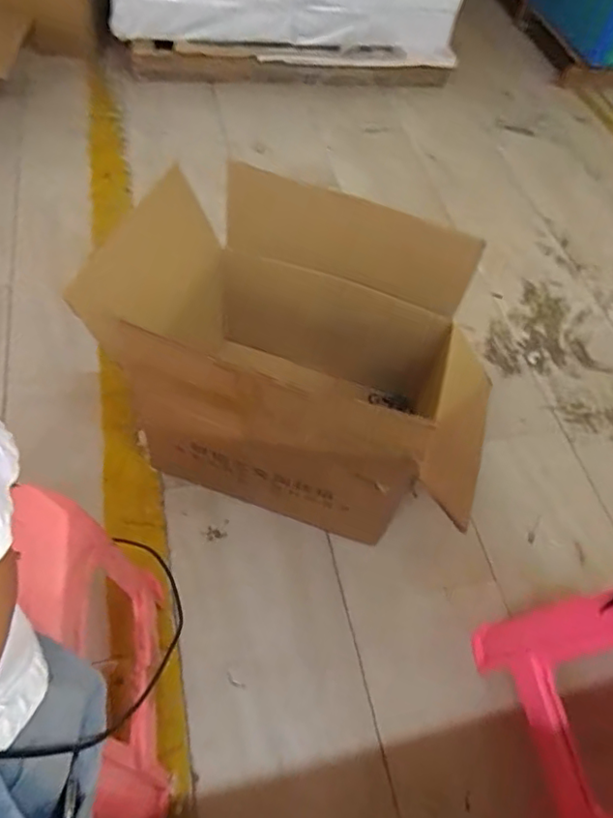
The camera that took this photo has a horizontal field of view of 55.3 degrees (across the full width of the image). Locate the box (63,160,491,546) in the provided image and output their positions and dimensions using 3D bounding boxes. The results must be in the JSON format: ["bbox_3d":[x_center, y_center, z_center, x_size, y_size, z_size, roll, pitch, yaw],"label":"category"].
[{"bbox_3d":[-0.071,-0.110,1.077,0.814,0.419,0.433,24,59,9],"label":"box"}]

